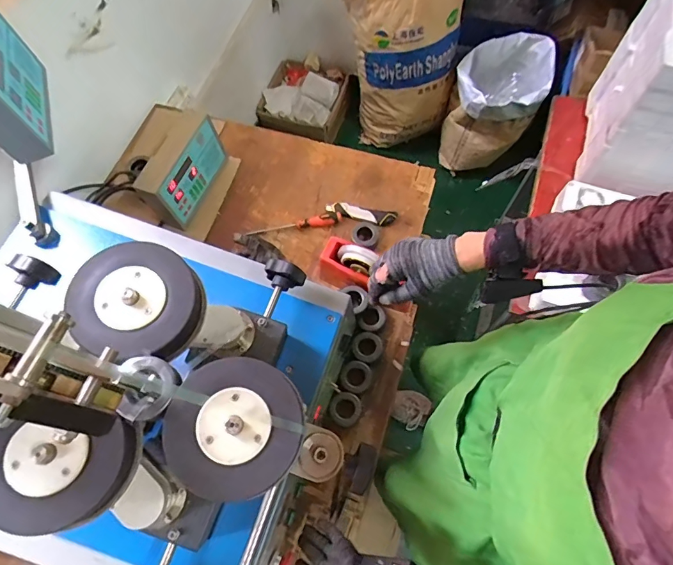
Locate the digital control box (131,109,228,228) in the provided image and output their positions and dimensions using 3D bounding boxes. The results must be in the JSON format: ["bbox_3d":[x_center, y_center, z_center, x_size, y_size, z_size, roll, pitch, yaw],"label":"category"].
[{"bbox_3d":[-0.346,-0.251,0.957,0.084,0.140,0.229,21,69,11],"label":"digital control box"}]

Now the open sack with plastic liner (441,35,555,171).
[{"bbox_3d":[0.608,-0.686,1.643,0.320,0.385,0.344,23,69,11],"label":"open sack with plastic liner"}]

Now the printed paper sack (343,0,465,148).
[{"bbox_3d":[0.258,-0.869,1.593,0.398,0.612,0.334,17,68,9],"label":"printed paper sack"}]

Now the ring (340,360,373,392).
[{"bbox_3d":[0.038,0.182,0.818,0.058,0.022,0.059,-1,67,2],"label":"ring"}]

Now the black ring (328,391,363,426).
[{"bbox_3d":[0.017,0.233,0.782,0.057,0.027,0.060,23,70,12],"label":"black ring"}]

